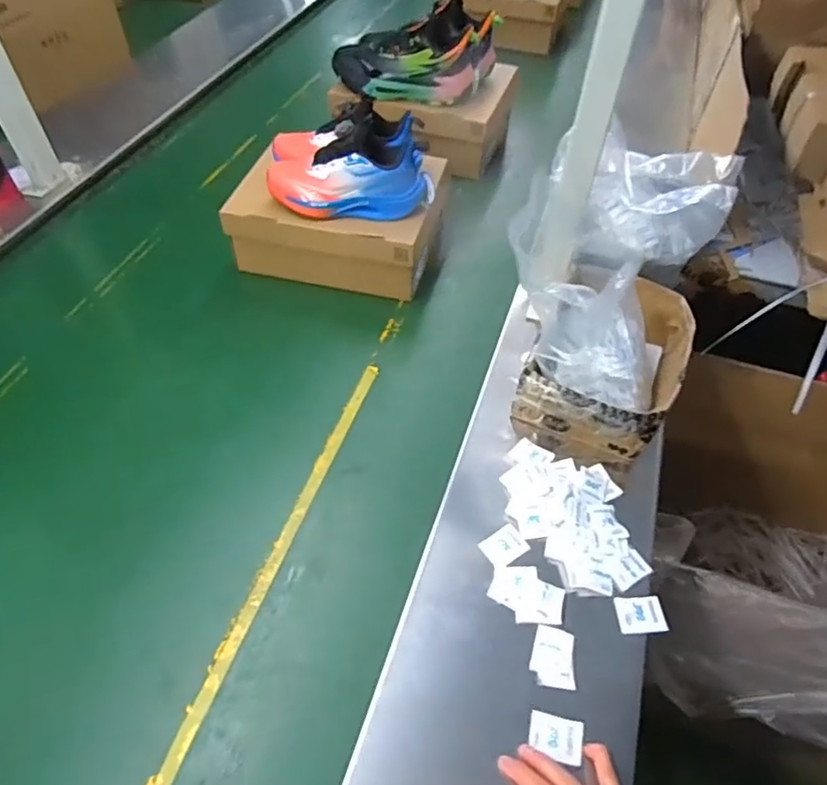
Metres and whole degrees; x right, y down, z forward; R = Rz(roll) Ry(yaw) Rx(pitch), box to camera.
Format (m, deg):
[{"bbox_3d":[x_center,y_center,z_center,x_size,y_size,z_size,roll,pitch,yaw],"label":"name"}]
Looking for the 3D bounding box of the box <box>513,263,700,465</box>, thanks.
[{"bbox_3d":[0.249,-0.036,0.761,0.171,0.119,0.251,21,55,15],"label":"box"}]

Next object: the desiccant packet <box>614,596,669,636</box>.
[{"bbox_3d":[0.233,0.226,0.597,0.048,0.004,0.036,-3,52,-3],"label":"desiccant packet"}]

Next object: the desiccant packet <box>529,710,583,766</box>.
[{"bbox_3d":[0.129,0.311,0.527,0.047,0.006,0.037,12,53,8],"label":"desiccant packet"}]

